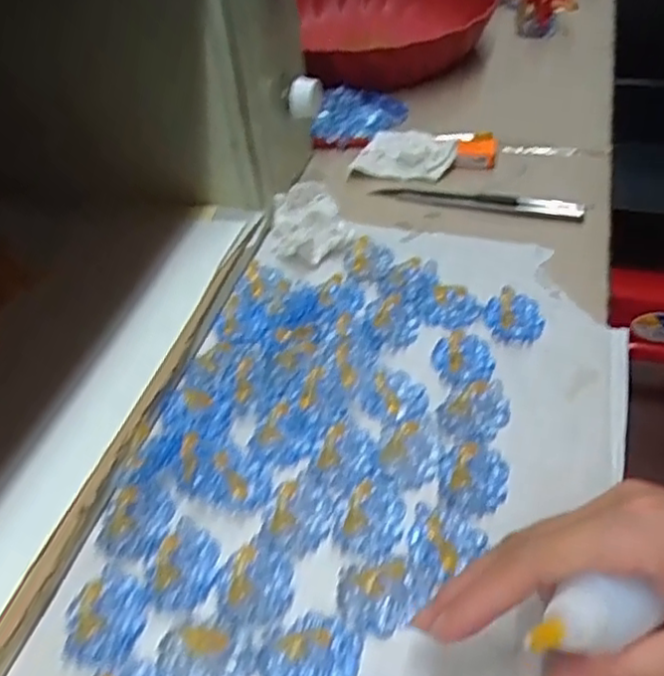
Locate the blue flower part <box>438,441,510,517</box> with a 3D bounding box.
[{"bbox_3d":[0.064,0.064,0.306,0.030,0.008,0.038,3,45,9],"label":"blue flower part"}]

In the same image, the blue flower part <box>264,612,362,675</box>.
[{"bbox_3d":[-0.008,0.120,0.252,0.035,0.004,0.030,-32,50,-25],"label":"blue flower part"}]

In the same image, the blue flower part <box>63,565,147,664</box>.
[{"bbox_3d":[-0.091,0.112,0.271,0.031,0.007,0.038,19,43,5],"label":"blue flower part"}]

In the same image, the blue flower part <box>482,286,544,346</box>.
[{"bbox_3d":[0.101,-0.012,0.372,0.031,0.011,0.033,-3,44,3],"label":"blue flower part"}]

